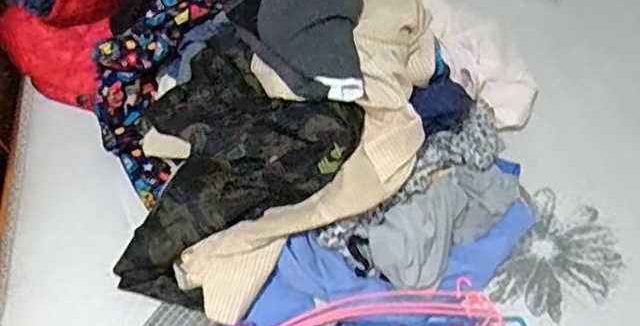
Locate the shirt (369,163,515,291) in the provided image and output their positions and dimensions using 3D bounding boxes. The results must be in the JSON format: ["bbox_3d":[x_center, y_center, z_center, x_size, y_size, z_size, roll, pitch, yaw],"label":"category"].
[{"bbox_3d":[0.194,0.076,0.836,0.277,0.093,0.105,-25,62,-29],"label":"shirt"}]

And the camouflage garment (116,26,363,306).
[{"bbox_3d":[-0.155,0.023,0.822,0.302,0.197,0.328,36,65,19],"label":"camouflage garment"}]

